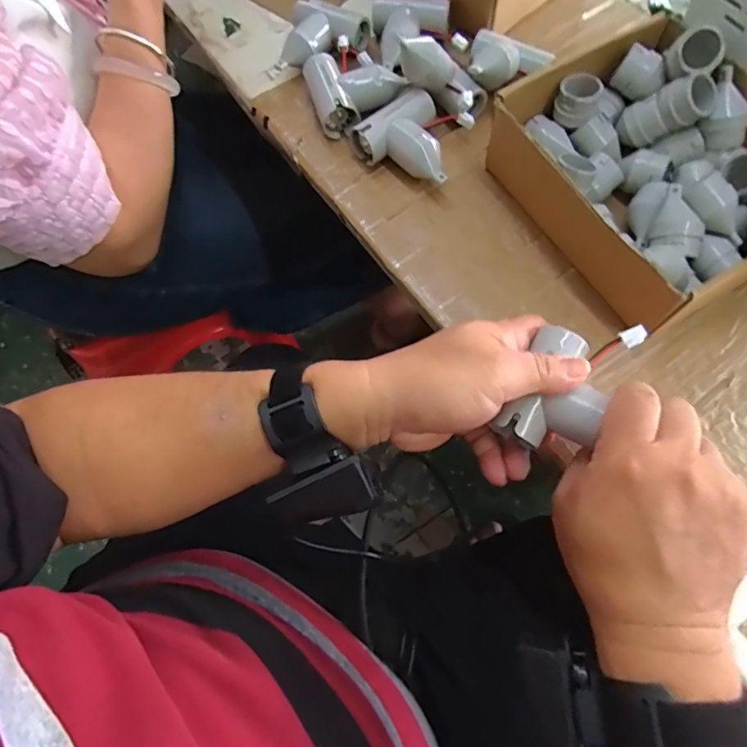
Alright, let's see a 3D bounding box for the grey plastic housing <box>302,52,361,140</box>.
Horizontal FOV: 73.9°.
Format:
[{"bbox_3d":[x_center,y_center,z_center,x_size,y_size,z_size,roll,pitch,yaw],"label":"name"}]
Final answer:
[{"bbox_3d":[-0.042,-0.260,0.460,0.035,0.032,0.075,-21,68,-6],"label":"grey plastic housing"}]

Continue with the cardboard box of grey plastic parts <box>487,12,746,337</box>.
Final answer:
[{"bbox_3d":[0.214,-0.155,0.388,0.185,0.075,0.213,-29,69,-9],"label":"cardboard box of grey plastic parts"}]

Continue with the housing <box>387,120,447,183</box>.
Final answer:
[{"bbox_3d":[0.037,-0.187,0.429,0.029,0.034,0.060,-43,72,-13],"label":"housing"}]

